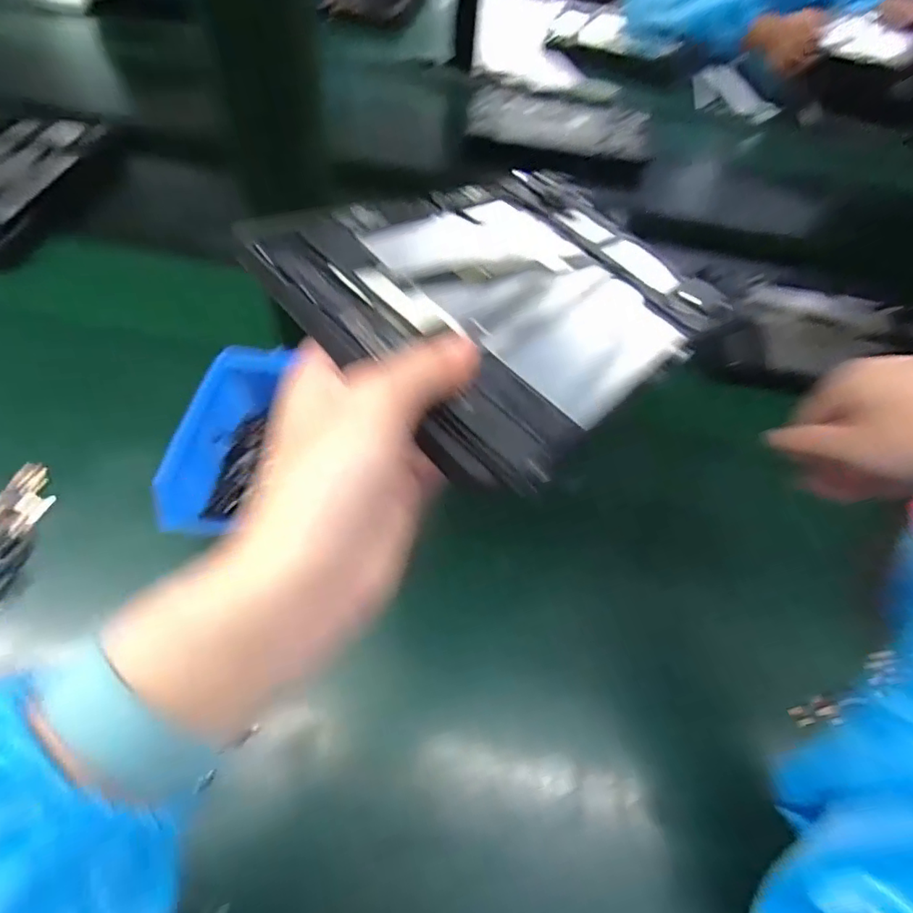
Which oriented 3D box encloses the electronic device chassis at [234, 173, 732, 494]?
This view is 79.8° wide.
[{"bbox_3d":[0.033,-0.080,0.270,0.150,0.019,0.211,47,46,12],"label":"electronic device chassis"}]

